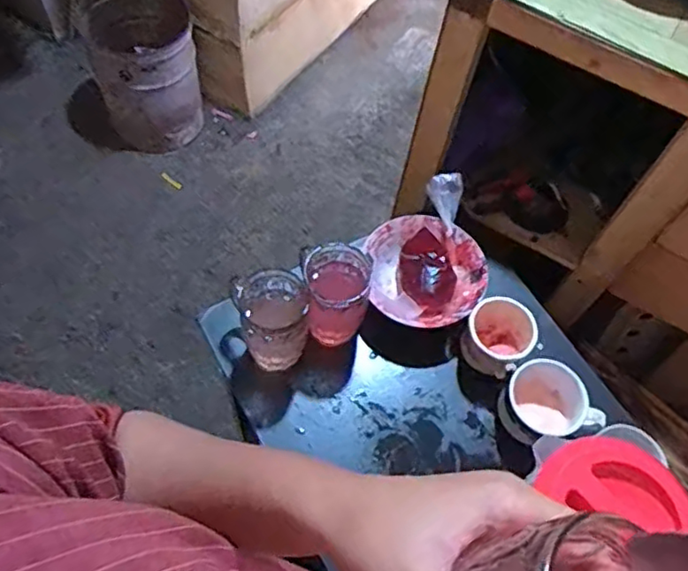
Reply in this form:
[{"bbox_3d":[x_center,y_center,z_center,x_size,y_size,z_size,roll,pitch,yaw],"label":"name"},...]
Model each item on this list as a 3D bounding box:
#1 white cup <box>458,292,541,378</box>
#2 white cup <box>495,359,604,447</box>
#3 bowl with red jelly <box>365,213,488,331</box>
[{"bbox_3d":[0.180,0.059,0.734,0.079,0.069,0.096,18,61,7],"label":"white cup"},{"bbox_3d":[0.224,0.137,0.698,0.086,0.083,0.089,1,60,-2],"label":"white cup"},{"bbox_3d":[0.101,-0.013,0.773,0.138,0.055,0.145,1,60,-2],"label":"bowl with red jelly"}]

